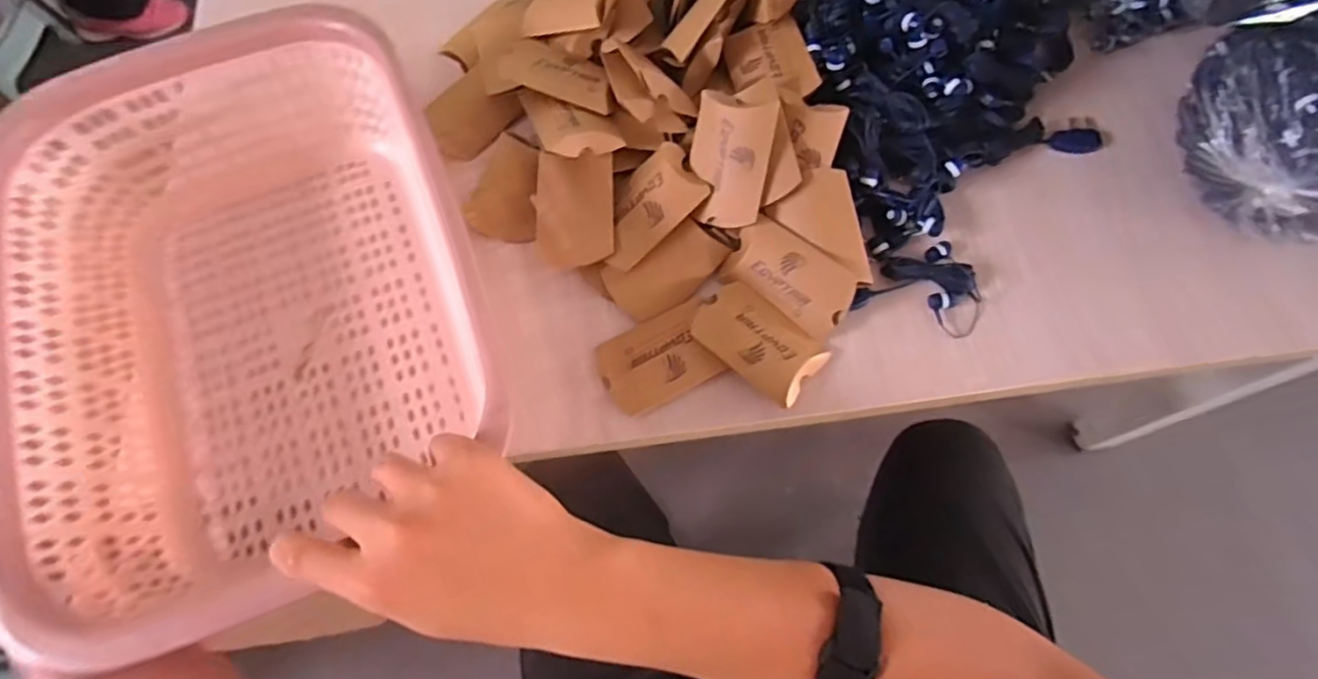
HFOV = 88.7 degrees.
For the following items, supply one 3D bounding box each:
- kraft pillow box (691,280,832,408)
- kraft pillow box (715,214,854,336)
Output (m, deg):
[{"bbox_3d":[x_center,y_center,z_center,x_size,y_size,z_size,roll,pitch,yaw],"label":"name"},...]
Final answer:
[{"bbox_3d":[0.068,0.000,0.461,0.086,0.014,0.055,40,75,16],"label":"kraft pillow box"},{"bbox_3d":[0.091,-0.044,0.476,0.088,0.009,0.053,34,103,16],"label":"kraft pillow box"}]

